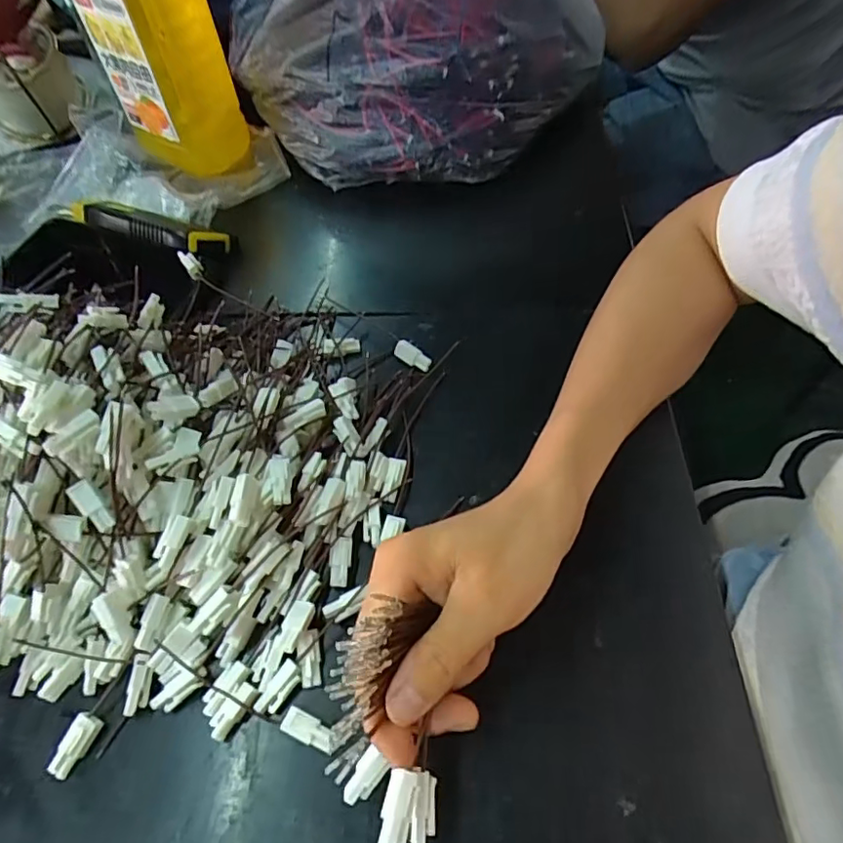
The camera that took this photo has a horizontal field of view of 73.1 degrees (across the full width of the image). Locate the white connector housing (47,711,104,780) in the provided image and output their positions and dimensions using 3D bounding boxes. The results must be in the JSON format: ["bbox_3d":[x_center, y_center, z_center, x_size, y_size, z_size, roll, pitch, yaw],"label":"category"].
[{"bbox_3d":[-0.156,0.145,0.255,0.011,0.009,0.025,21,61,15],"label":"white connector housing"}]

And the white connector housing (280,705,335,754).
[{"bbox_3d":[-0.050,0.138,0.254,0.025,0.008,0.011,22,61,15],"label":"white connector housing"}]

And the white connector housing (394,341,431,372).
[{"bbox_3d":[-0.005,-0.043,0.366,0.026,0.007,0.010,35,66,22],"label":"white connector housing"}]

